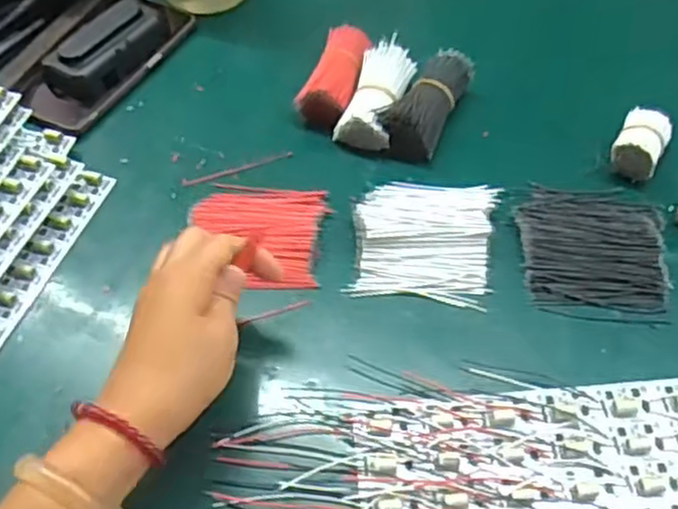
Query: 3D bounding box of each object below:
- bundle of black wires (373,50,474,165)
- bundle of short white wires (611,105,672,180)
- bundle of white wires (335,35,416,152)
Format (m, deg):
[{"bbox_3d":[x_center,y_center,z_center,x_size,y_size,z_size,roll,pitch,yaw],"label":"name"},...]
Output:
[{"bbox_3d":[0.067,-0.119,0.542,0.044,0.032,0.095,21,62,18],"label":"bundle of black wires"},{"bbox_3d":[0.216,-0.077,0.510,0.032,0.034,0.050,24,63,20],"label":"bundle of short white wires"},{"bbox_3d":[0.030,-0.126,0.544,0.041,0.024,0.091,16,68,12],"label":"bundle of white wires"}]

